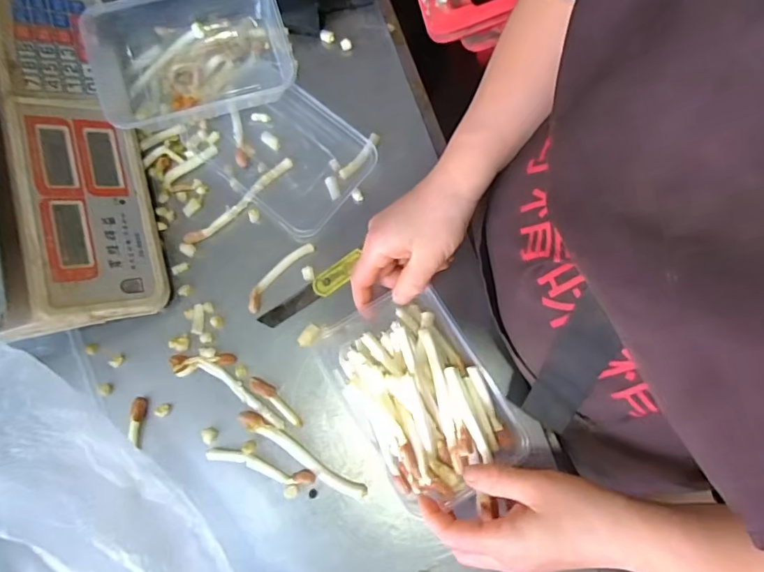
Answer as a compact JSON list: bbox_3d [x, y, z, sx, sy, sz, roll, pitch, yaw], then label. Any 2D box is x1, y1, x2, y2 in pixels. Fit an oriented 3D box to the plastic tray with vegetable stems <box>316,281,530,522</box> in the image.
[{"bbox_3d":[0.031,0.088,0.403,0.110,0.054,0.168,-32,82,-7],"label":"plastic tray with vegetable stems"}]

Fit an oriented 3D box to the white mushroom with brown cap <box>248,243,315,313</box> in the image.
[{"bbox_3d":[-0.093,-0.010,0.448,0.017,0.011,0.079,39,82,8],"label":"white mushroom with brown cap"}]

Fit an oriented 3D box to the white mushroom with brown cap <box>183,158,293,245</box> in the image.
[{"bbox_3d":[-0.132,-0.078,0.458,0.120,0.005,0.013,-40,80,-7],"label":"white mushroom with brown cap"}]

